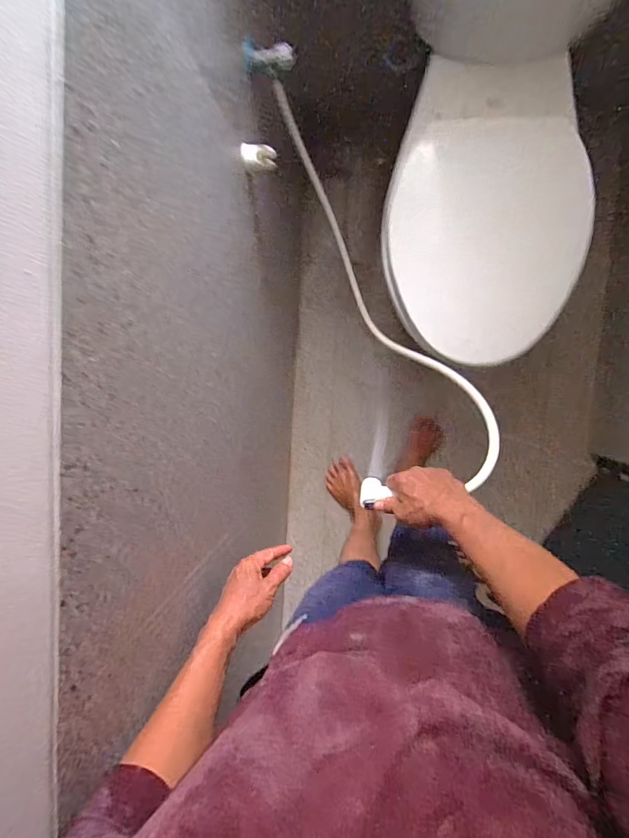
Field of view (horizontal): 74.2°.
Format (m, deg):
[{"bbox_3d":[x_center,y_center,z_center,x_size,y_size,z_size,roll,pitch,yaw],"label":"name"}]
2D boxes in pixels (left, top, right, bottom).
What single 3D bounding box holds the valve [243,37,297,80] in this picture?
[{"bbox_3d":[-0.065,-0.525,0.607,0.073,0.032,0.030,5,88,9],"label":"valve"}]

